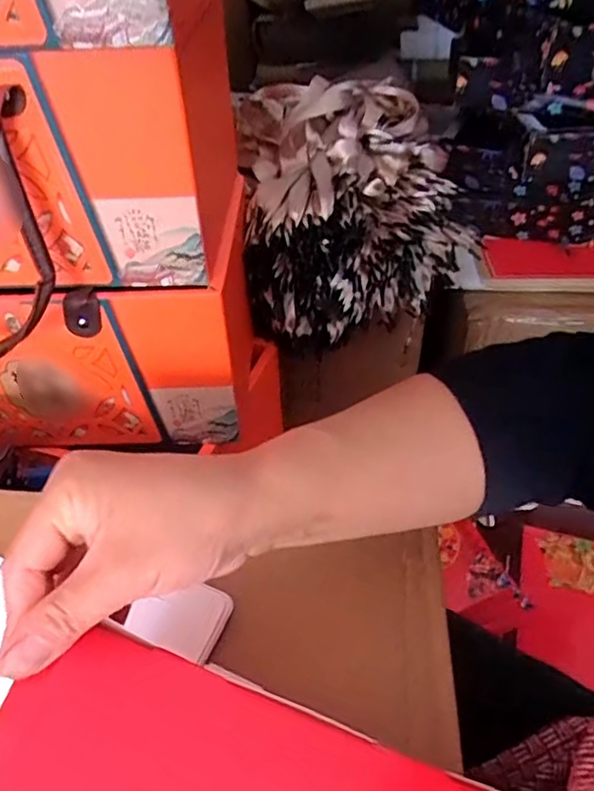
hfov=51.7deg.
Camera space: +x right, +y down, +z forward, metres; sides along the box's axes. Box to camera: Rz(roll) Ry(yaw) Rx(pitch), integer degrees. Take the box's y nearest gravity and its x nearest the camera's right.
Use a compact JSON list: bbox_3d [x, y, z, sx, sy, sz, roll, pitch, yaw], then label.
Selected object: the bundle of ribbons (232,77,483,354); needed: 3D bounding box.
[{"bbox_3d":[0.070,-0.217,0.720,0.262,0.210,0.260,-2,43,0],"label":"bundle of ribbons"}]

